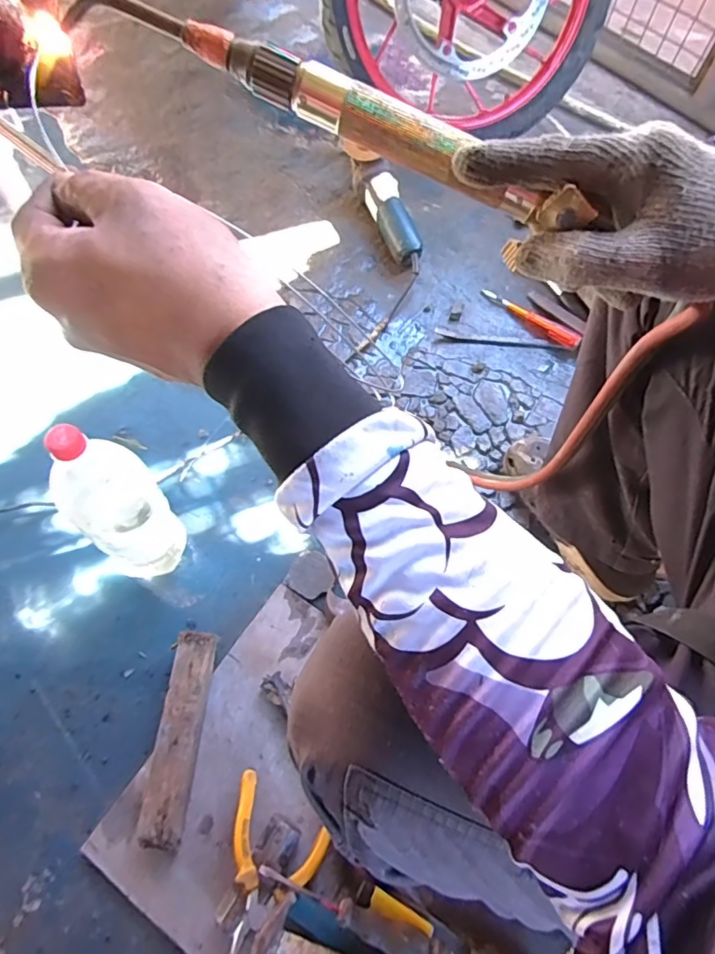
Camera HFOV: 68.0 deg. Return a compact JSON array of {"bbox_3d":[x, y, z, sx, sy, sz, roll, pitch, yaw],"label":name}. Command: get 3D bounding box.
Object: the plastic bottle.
[{"bbox_3d":[-0.264,0.035,0.600,0.090,0.307,0.073,-40,73,-20],"label":"plastic bottle"}]

